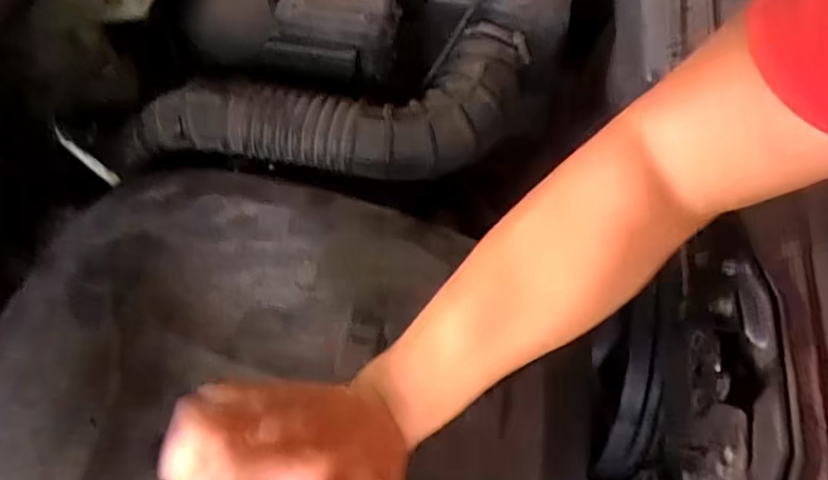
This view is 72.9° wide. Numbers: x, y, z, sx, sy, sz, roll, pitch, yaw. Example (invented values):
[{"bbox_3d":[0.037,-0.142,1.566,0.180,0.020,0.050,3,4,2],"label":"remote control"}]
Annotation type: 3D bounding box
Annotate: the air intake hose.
[{"bbox_3d":[-0.094,-0.116,0.551,0.435,0.073,0.133,-8,59,-2],"label":"air intake hose"}]

